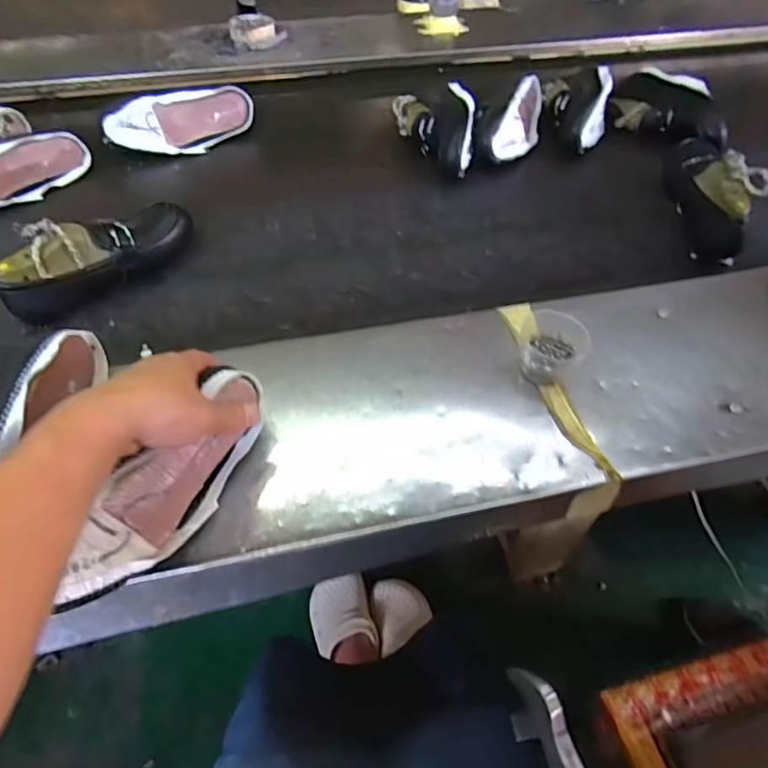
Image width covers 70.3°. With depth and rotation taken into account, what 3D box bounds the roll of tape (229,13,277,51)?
[{"bbox_3d":[-0.249,-0.671,1.042,0.082,0.043,0.088,-7,53,-6],"label":"roll of tape"}]

